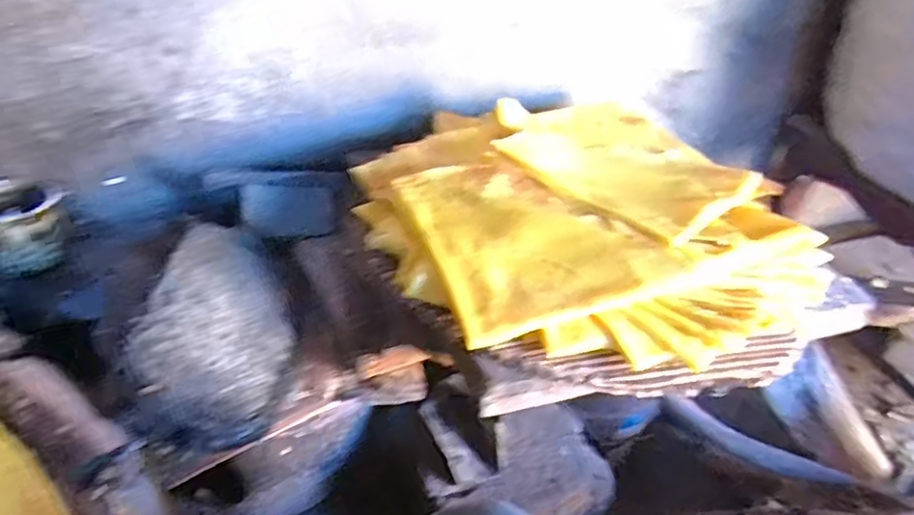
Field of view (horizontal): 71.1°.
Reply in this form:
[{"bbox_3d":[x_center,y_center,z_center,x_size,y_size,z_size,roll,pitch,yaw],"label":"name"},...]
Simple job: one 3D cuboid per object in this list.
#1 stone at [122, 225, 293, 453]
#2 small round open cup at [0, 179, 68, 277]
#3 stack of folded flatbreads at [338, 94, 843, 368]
[{"bbox_3d":[-0.240,0.070,0.656,0.137,0.110,0.205,6,39,-1],"label":"stone"},{"bbox_3d":[-0.510,-0.040,0.743,0.095,0.079,0.087,4,40,-3],"label":"small round open cup"},{"bbox_3d":[0.149,-0.058,0.731,0.493,0.056,0.481,-21,47,-29],"label":"stack of folded flatbreads"}]

